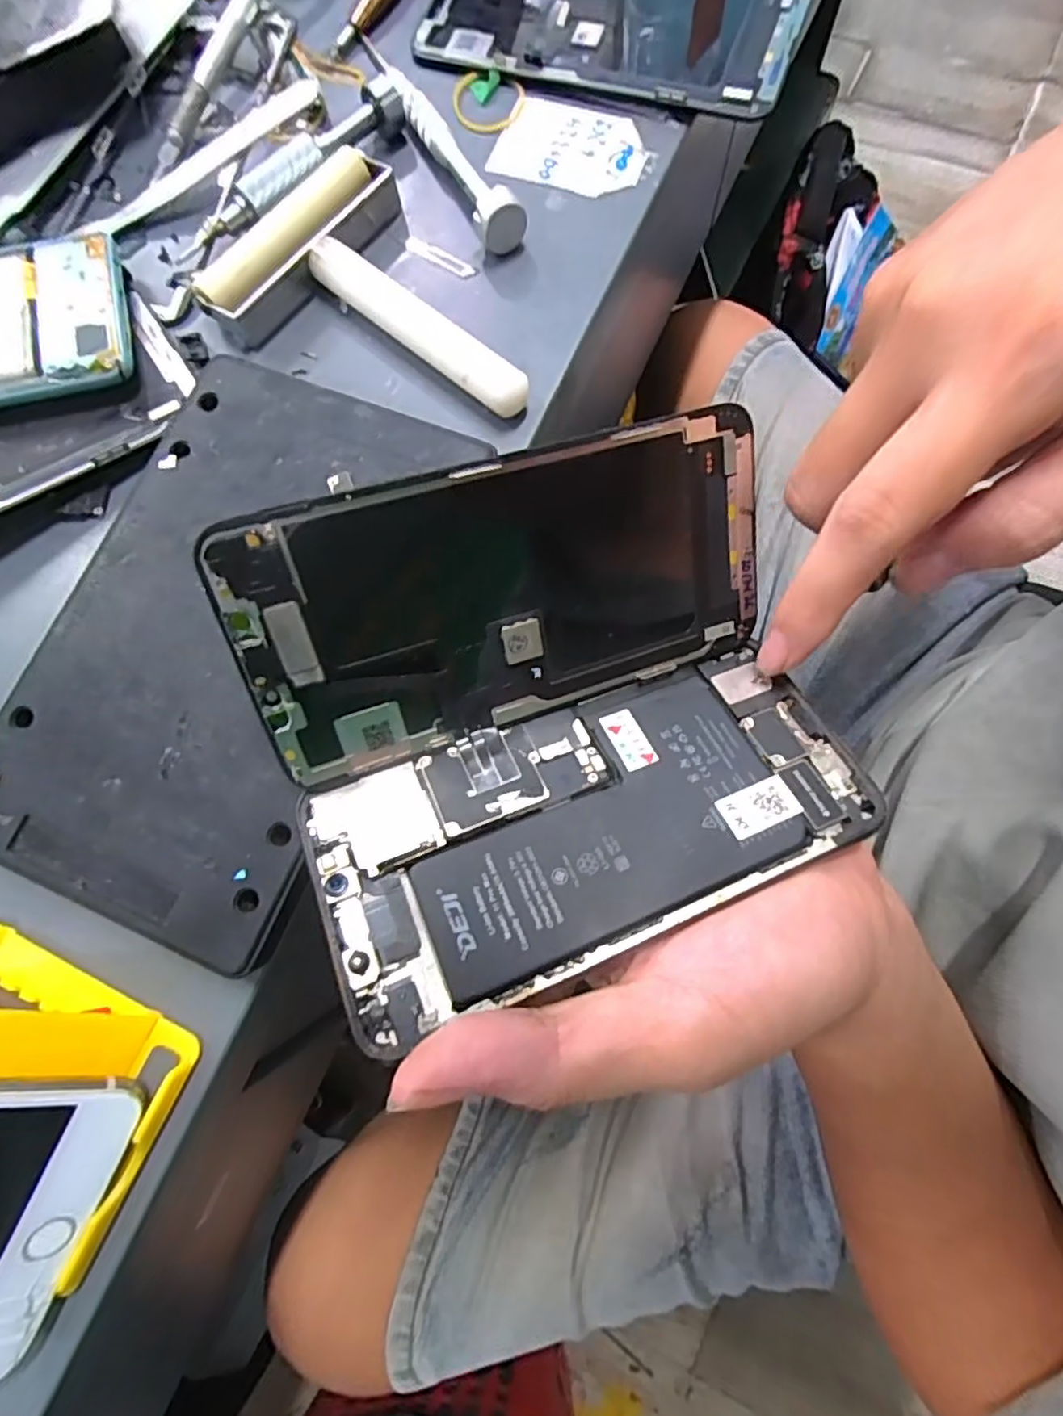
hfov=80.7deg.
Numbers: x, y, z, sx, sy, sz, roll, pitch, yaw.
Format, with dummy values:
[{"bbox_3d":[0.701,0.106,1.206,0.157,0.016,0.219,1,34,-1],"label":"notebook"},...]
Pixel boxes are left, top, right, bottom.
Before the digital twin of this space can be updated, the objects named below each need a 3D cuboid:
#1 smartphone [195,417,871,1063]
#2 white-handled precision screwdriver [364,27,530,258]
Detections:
[{"bbox_3d":[0.007,-0.004,0.175,0.151,0.034,0.124,-20,93,-14],"label":"smartphone"},{"bbox_3d":[-0.034,-0.219,0.241,0.016,0.016,0.104,-29,76,-3],"label":"white-handled precision screwdriver"}]

